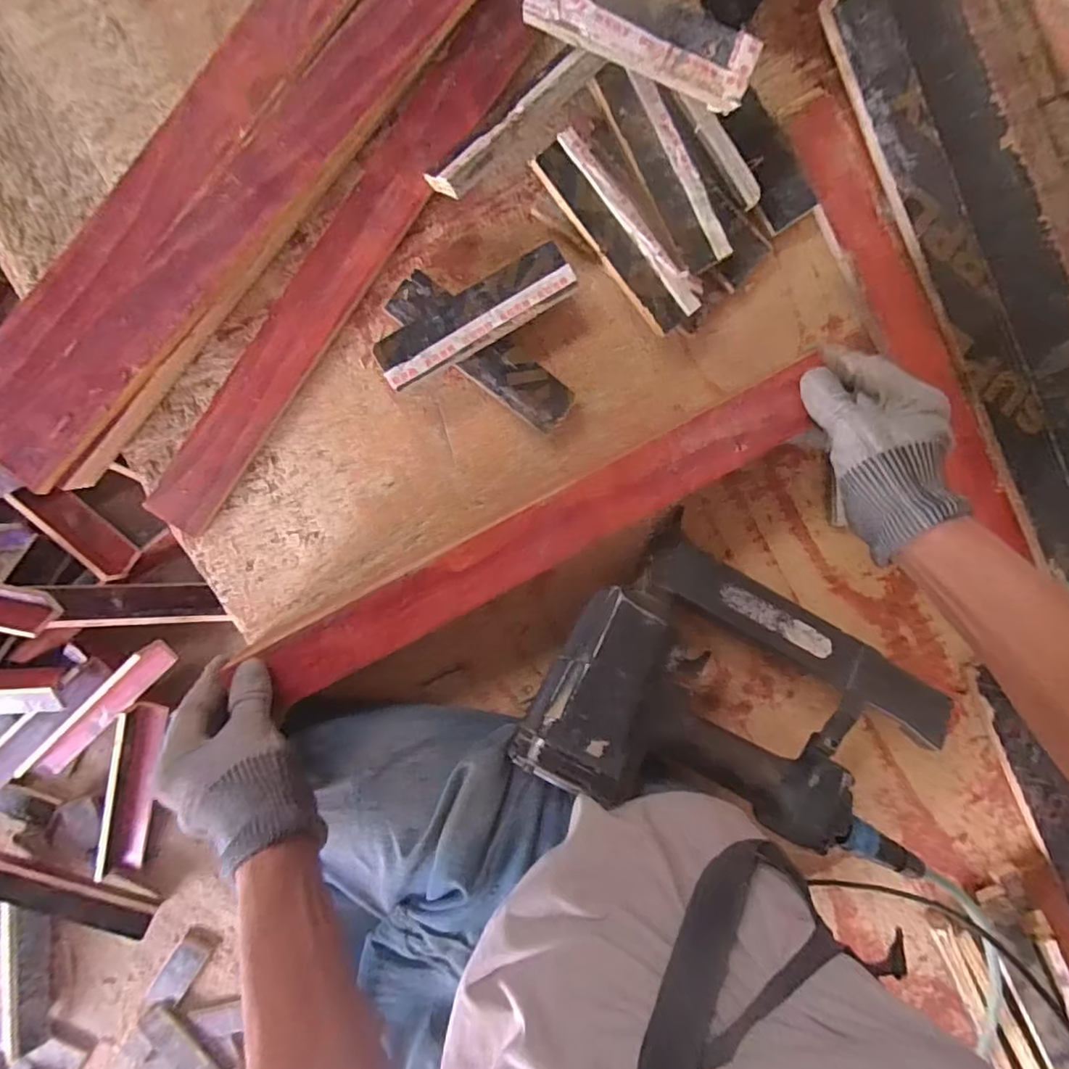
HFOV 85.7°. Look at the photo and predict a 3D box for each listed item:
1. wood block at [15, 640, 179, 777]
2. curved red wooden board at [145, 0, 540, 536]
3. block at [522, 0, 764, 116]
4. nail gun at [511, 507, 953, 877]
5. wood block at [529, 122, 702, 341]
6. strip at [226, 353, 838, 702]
[{"bbox_3d":[-0.818,0.335,1.072,0.369,0.044,0.060,-43,96,1],"label":"wood block"},{"bbox_3d":[-0.151,-0.208,0.453,0.056,0.017,0.487,36,96,-7],"label":"curved red wooden board"},{"bbox_3d":[0.075,-0.352,0.402,0.163,0.018,0.044,23,94,-5],"label":"block"},{"bbox_3d":[0.171,0.142,0.473,0.338,0.071,0.225,26,69,-7],"label":"nail gun"},{"bbox_3d":[0.064,-0.230,0.448,0.043,0.025,0.159,-41,98,4],"label":"wood block"},{"bbox_3d":[-0.001,0.002,0.432,0.449,0.011,0.047,-28,98,1],"label":"strip"}]

